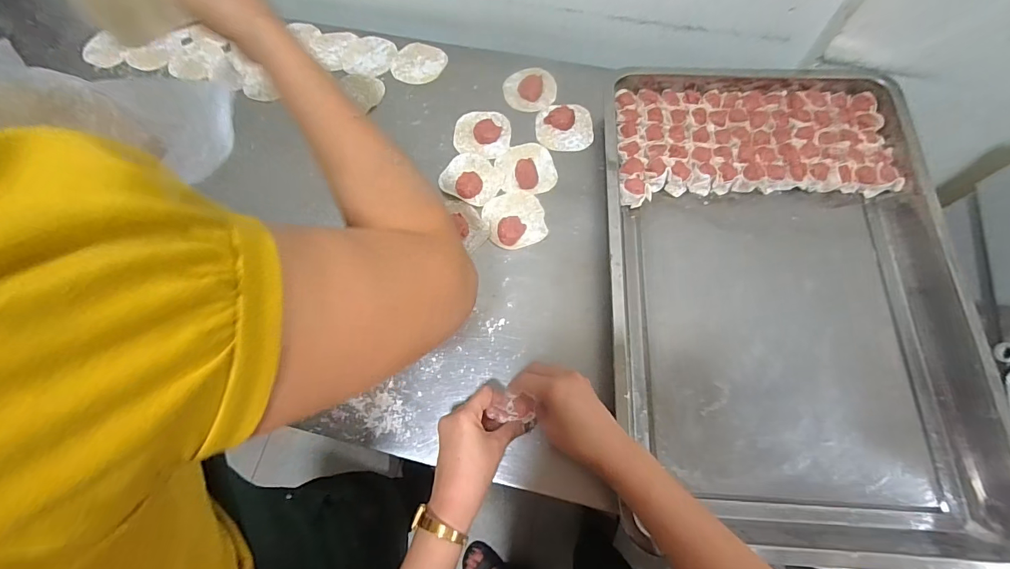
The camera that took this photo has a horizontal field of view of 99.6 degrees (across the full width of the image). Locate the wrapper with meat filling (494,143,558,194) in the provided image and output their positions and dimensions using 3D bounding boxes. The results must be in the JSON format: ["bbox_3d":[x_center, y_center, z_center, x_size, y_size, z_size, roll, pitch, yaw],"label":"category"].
[{"bbox_3d":[0.029,-0.165,0.590,0.077,0.024,0.080,-16,70,-4],"label":"wrapper with meat filling"}]

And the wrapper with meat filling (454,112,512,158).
[{"bbox_3d":[-0.033,-0.221,0.613,0.079,0.016,0.082,0,70,1],"label":"wrapper with meat filling"}]

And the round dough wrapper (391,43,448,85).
[{"bbox_3d":[-0.138,-0.348,0.675,0.079,0.006,0.078,0,70,1],"label":"round dough wrapper"}]

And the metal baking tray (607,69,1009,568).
[{"bbox_3d":[0.319,-0.018,0.511,0.389,0.049,0.601,2,70,2],"label":"metal baking tray"}]

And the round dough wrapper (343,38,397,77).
[{"bbox_3d":[-0.214,-0.363,0.680,0.078,0.004,0.083,1,69,-4],"label":"round dough wrapper"}]

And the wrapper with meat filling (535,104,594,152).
[{"bbox_3d":[0.087,-0.230,0.615,0.081,0.014,0.074,3,70,2],"label":"wrapper with meat filling"}]

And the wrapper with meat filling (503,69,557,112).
[{"bbox_3d":[0.037,-0.294,0.638,0.077,0.018,0.076,4,70,3],"label":"wrapper with meat filling"}]

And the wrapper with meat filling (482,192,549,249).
[{"bbox_3d":[0.014,-0.090,0.562,0.076,0.016,0.080,-21,71,-6],"label":"wrapper with meat filling"}]

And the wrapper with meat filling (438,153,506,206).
[{"bbox_3d":[-0.046,-0.149,0.586,0.080,0.018,0.075,0,70,1],"label":"wrapper with meat filling"}]

